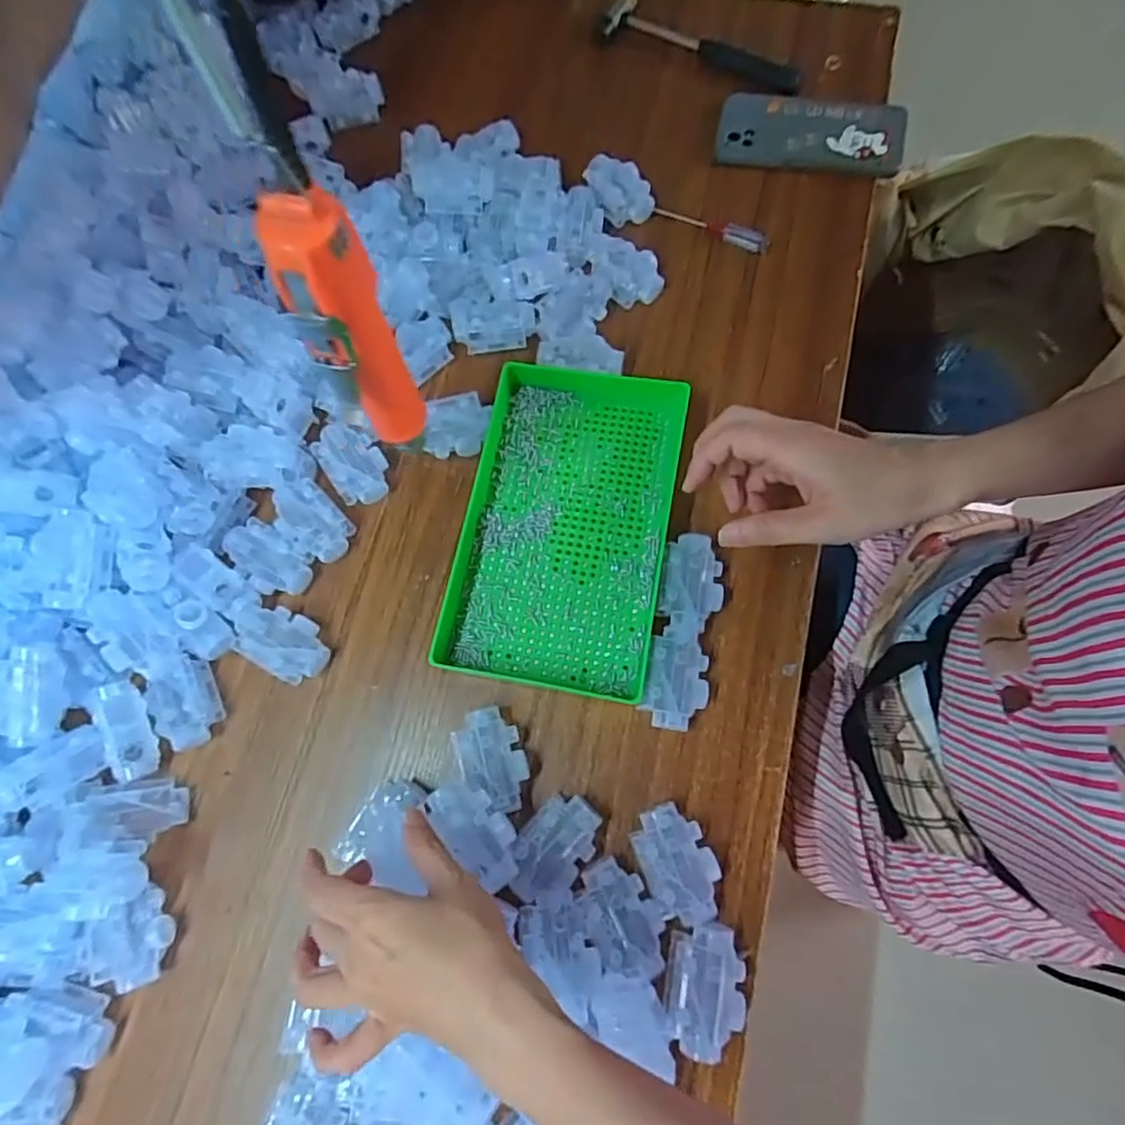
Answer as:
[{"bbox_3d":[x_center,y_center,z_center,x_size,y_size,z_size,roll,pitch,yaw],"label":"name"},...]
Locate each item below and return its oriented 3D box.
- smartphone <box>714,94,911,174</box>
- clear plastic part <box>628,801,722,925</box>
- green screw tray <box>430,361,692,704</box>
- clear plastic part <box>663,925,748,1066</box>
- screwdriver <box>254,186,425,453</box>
[{"bbox_3d":[0.224,-0.392,0.575,0.158,0.013,0.083,11,79,11],"label":"smartphone"},{"bbox_3d":[0.074,0.193,0.410,0.046,0.022,0.070,-26,73,-4],"label":"clear plastic part"},{"bbox_3d":[0.001,-0.029,0.481,0.154,0.030,0.246,10,74,7],"label":"green screw tray"},{"bbox_3d":[0.089,0.260,0.390,0.047,0.026,0.069,8,74,7],"label":"clear plastic part"},{"bbox_3d":[-0.099,-0.111,0.317,0.042,0.155,0.040,-23,73,-3],"label":"screwdriver"}]

